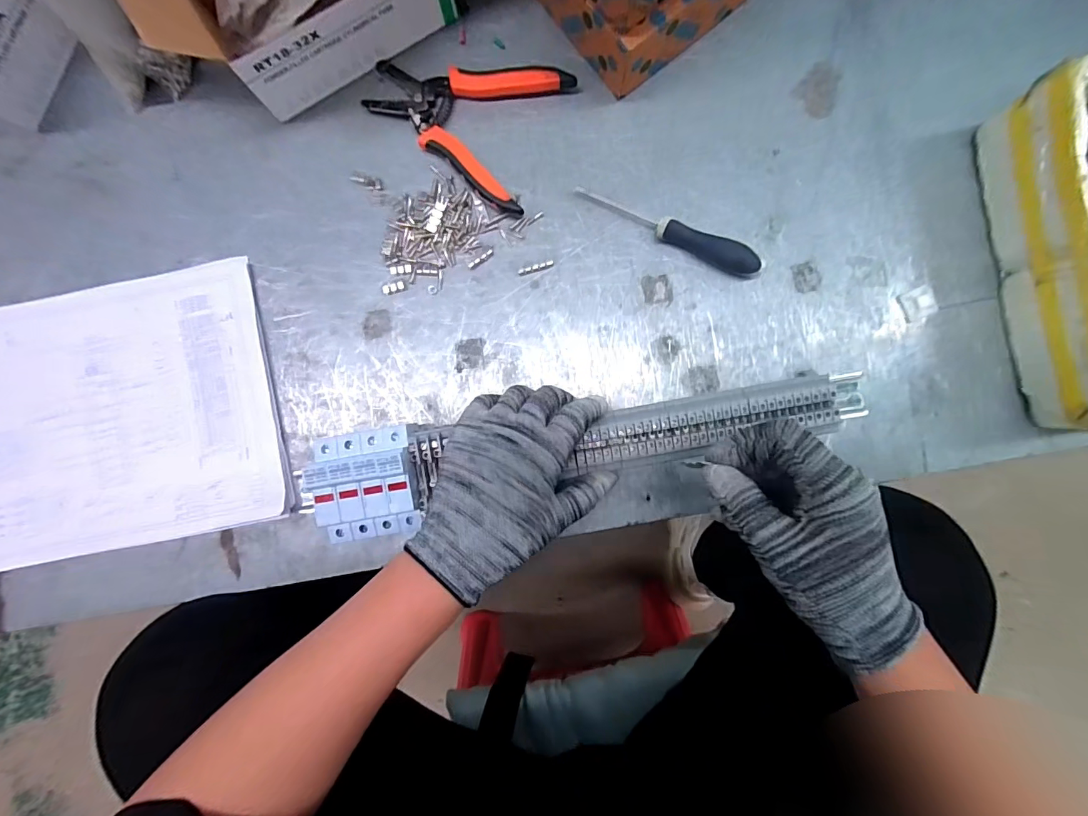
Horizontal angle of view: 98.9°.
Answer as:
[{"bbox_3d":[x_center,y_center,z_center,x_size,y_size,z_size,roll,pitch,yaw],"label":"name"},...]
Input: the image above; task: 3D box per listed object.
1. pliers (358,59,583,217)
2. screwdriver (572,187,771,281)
[{"bbox_3d":[-0.068,-0.245,0.382,0.154,0.018,0.120,25,88,2],"label":"pliers"},{"bbox_3d":[0.101,-0.142,0.373,0.161,0.021,0.016,24,88,2],"label":"screwdriver"}]

